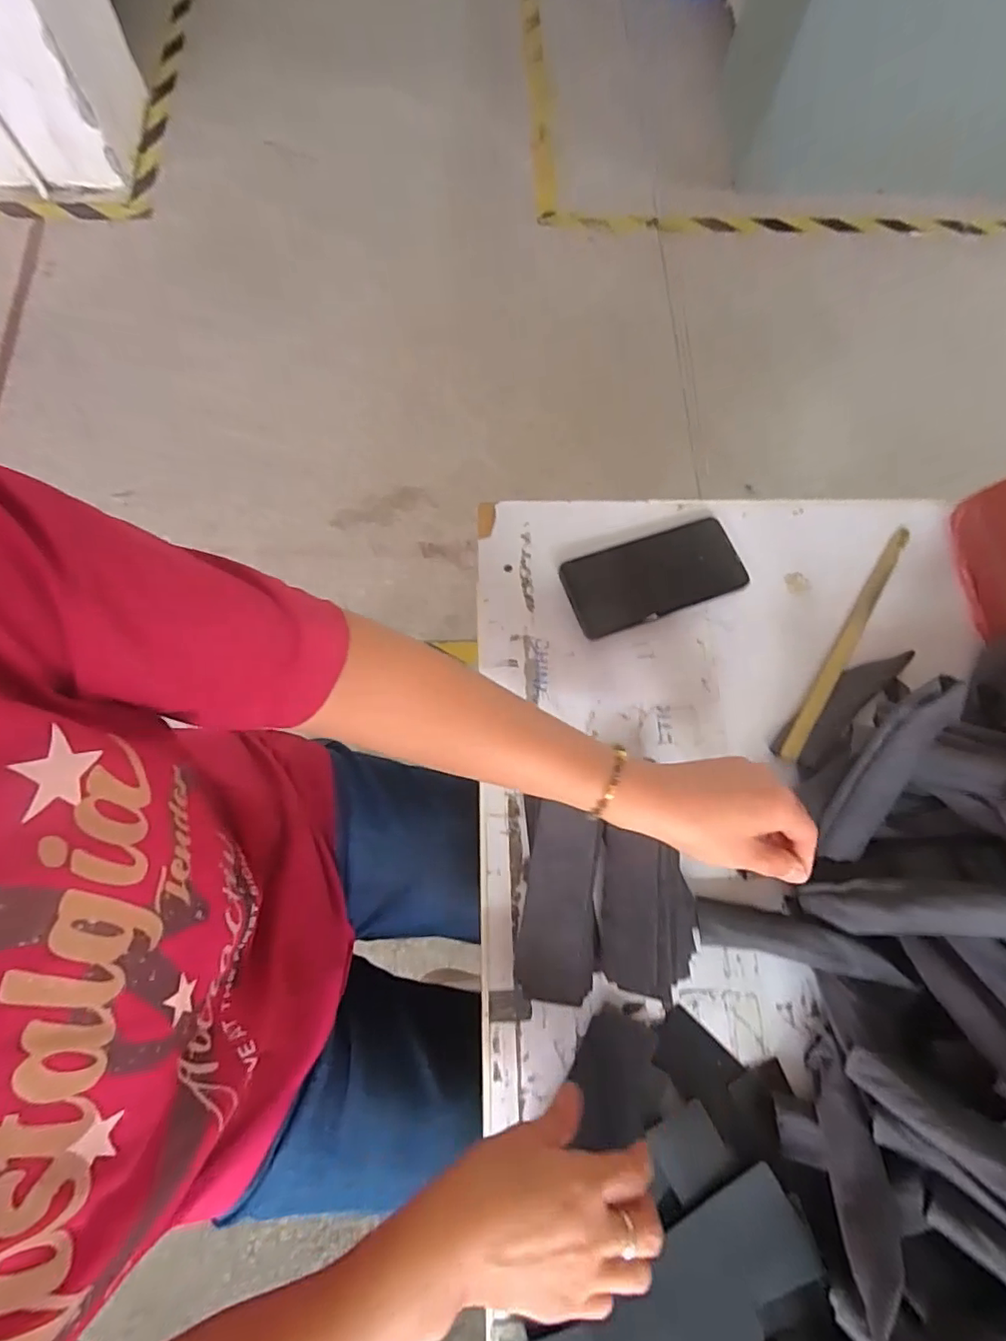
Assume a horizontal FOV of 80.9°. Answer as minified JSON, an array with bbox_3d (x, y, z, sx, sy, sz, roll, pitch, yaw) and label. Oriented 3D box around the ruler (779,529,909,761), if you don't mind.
[{"bbox_3d":[0.313,-0.027,0.536,0.016,0.008,0.261,33,74,8],"label":"ruler"}]

